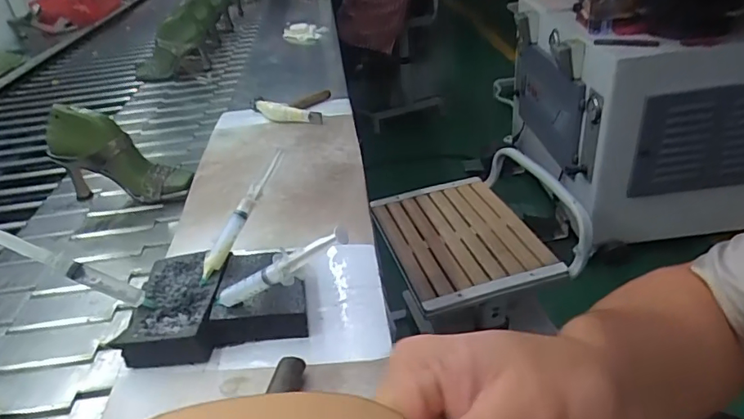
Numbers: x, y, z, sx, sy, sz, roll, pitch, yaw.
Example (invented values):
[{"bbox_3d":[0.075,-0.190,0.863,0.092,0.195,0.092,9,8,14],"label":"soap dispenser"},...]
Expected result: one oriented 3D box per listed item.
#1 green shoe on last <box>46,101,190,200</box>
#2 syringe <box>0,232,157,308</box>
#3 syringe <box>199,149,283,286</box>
[{"bbox_3d":[-0.417,-0.088,0.855,0.203,0.172,0.063,-3,32,6],"label":"green shoe on last"},{"bbox_3d":[-0.280,0.053,0.473,0.165,0.020,0.015,29,29,-15],"label":"syringe"},{"bbox_3d":[-0.137,0.003,0.553,0.018,0.022,0.165,13,64,28],"label":"syringe"}]

